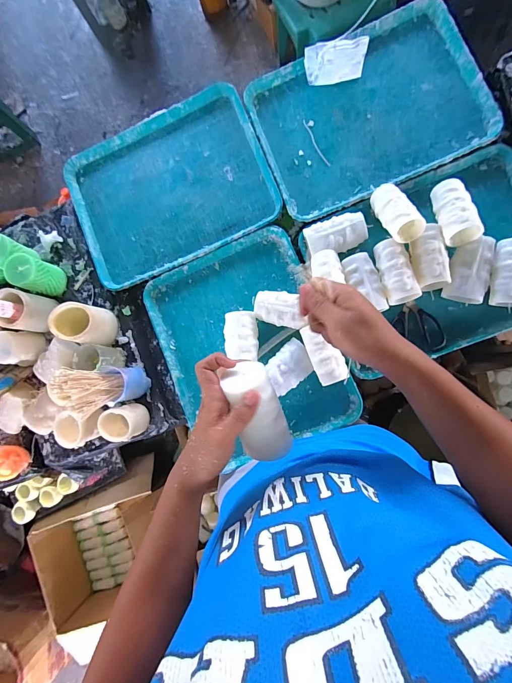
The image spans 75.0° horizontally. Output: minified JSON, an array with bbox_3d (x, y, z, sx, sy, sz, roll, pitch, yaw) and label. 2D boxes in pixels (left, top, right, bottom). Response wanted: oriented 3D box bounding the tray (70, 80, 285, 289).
[{"bbox_3d":[-0.197,-0.344,0.758,0.435,0.025,0.344,-21,83,6],"label":"tray"}]

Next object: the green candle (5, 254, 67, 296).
[{"bbox_3d":[-0.485,-0.146,0.738,0.065,0.100,0.068,-1,86,8],"label":"green candle"}]

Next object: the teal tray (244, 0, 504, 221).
[{"bbox_3d":[0.227,-0.476,0.698,0.430,0.029,0.337,-21,83,6],"label":"teal tray"}]

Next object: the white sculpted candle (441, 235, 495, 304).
[{"bbox_3d":[0.401,-0.134,0.628,0.070,0.050,0.114,17,89,9],"label":"white sculpted candle"}]

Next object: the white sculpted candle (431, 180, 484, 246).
[{"bbox_3d":[0.367,-0.246,0.620,0.055,0.053,0.132,-11,72,7],"label":"white sculpted candle"}]

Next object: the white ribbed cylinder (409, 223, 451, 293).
[{"bbox_3d":[0.325,-0.156,0.632,0.057,0.056,0.112,-13,84,7],"label":"white ribbed cylinder"}]

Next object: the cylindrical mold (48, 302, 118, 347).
[{"bbox_3d":[-0.361,-0.038,0.707,0.086,0.105,0.074,12,88,9],"label":"cylindrical mold"}]

